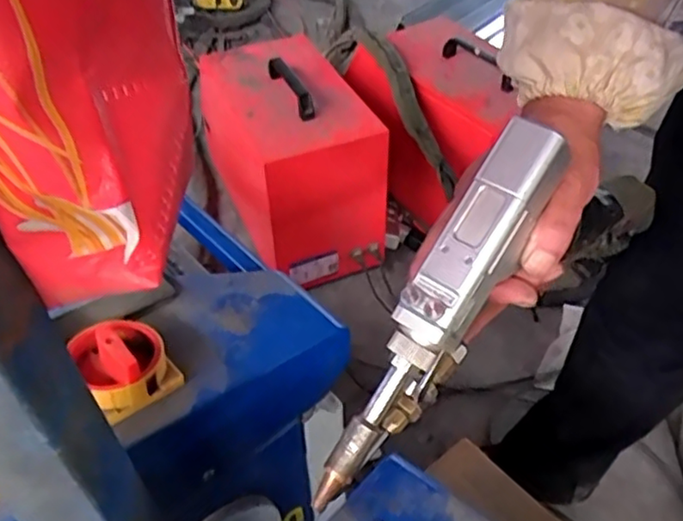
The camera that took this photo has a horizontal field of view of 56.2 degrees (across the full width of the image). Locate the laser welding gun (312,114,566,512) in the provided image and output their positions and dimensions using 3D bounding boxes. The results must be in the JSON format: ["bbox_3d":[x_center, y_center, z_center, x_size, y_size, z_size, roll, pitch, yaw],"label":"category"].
[{"bbox_3d":[0.061,0.032,0.371,0.039,0.068,0.229,30,95,27],"label":"laser welding gun"}]

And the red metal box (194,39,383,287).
[{"bbox_3d":[-0.088,-0.203,1.390,0.264,0.359,0.365,-17,47,-16],"label":"red metal box"}]

